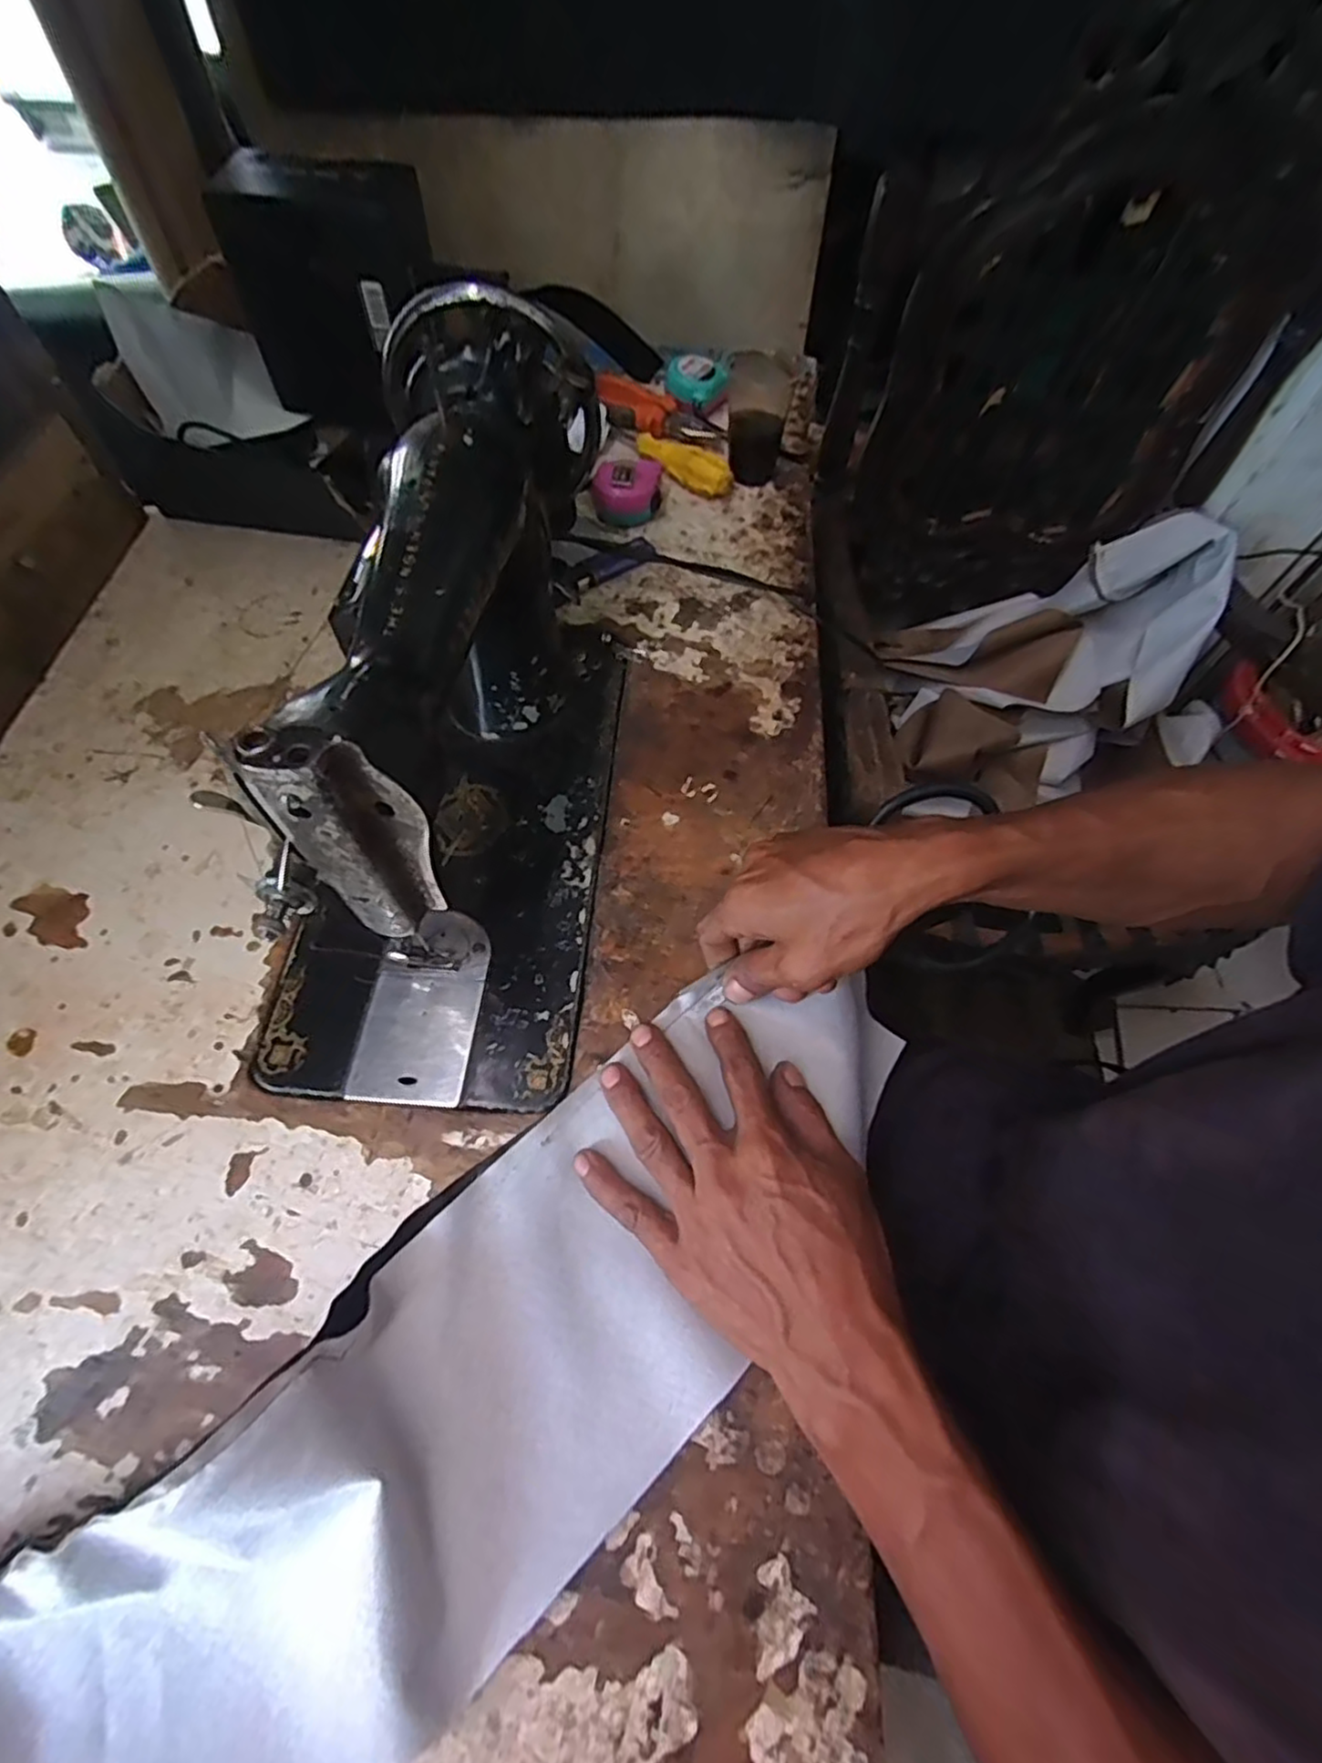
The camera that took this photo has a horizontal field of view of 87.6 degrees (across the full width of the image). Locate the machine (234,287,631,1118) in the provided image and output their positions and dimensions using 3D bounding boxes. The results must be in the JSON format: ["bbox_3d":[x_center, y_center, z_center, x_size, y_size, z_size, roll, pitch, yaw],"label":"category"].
[{"bbox_3d":[-0.123,-0.105,0.391,0.171,0.198,0.407,5,61,1],"label":"machine"}]

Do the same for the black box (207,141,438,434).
[{"bbox_3d":[-0.270,-0.498,0.588,0.145,0.151,0.087,8,60,0],"label":"black box"}]

